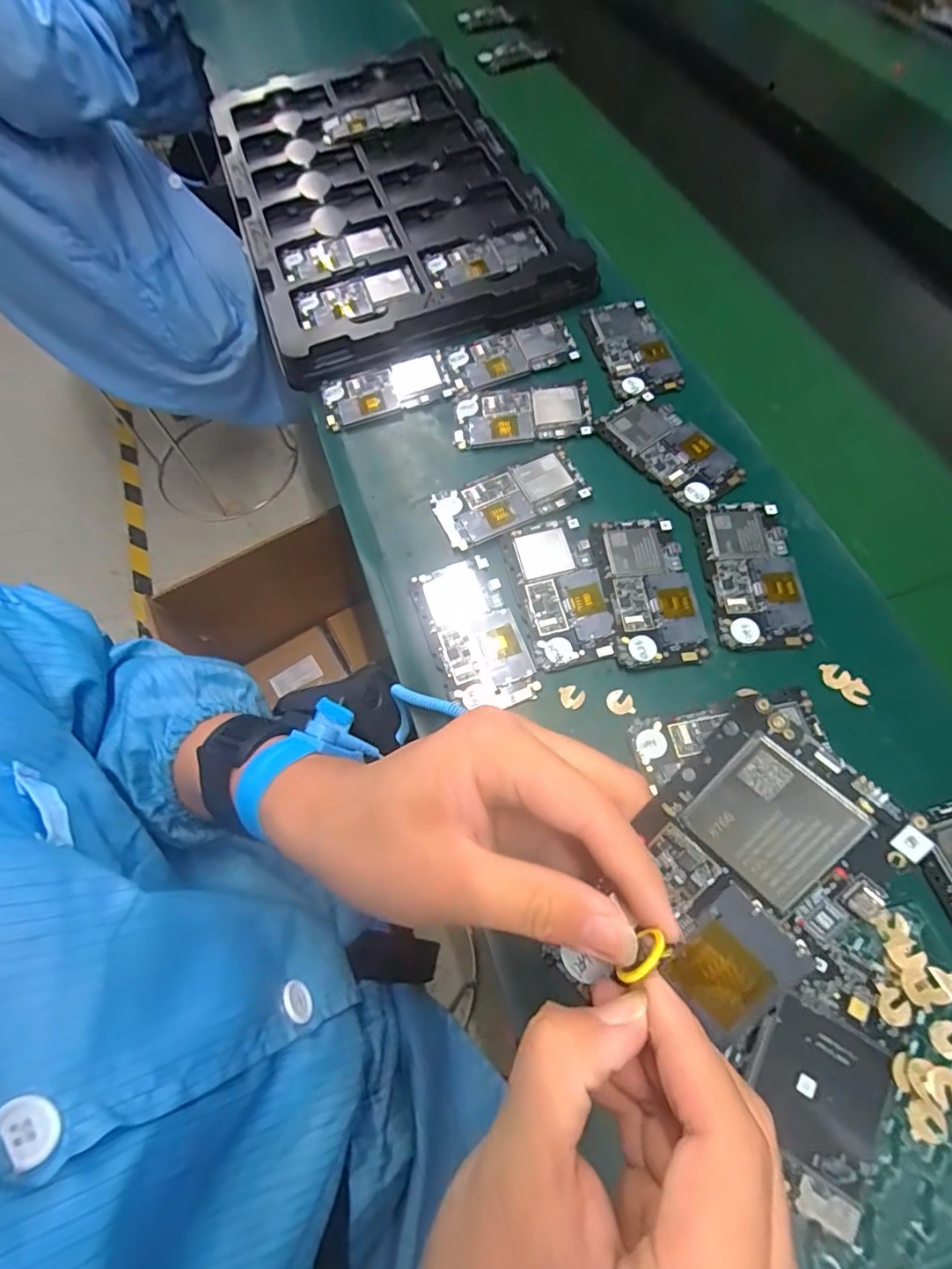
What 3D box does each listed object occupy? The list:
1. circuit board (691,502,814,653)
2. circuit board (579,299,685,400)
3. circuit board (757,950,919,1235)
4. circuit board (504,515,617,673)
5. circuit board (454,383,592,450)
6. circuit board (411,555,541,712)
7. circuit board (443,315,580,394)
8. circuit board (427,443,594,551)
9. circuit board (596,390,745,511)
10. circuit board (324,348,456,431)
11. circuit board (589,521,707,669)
[{"bbox_3d":[0.211,-0.048,0.420,0.067,0.004,0.128,-1,66,2],"label":"circuit board"},{"bbox_3d":[0.149,-0.277,0.532,0.066,0.006,0.129,-13,66,-3],"label":"circuit board"},{"bbox_3d":[0.177,0.246,0.286,0.062,0.006,0.082,29,71,15],"label":"circuit board"},{"bbox_3d":[0.065,-0.035,0.429,0.063,0.007,0.124,-12,66,-2],"label":"circuit board"},{"bbox_3d":[0.042,-0.202,0.506,0.121,0.005,0.063,-4,66,1],"label":"circuit board"},{"bbox_3d":[-0.002,-0.002,0.416,0.066,0.004,0.124,-20,67,-6],"label":"circuit board"},{"bbox_3d":[0.035,-0.275,0.543,0.128,0.006,0.063,-20,67,-6],"label":"circuit board"},{"bbox_3d":[0.029,-0.116,0.468,0.125,0.004,0.064,-22,60,-4],"label":"circuit board"},{"bbox_3d":[0.166,-0.161,0.476,0.067,0.004,0.123,-33,69,-11],"label":"circuit board"},{"bbox_3d":[-0.088,-0.236,0.534,0.122,0.007,0.055,-18,73,-1],"label":"circuit board"},{"bbox_3d":[0.131,-0.035,0.420,0.062,0.006,0.126,-5,66,1],"label":"circuit board"}]

